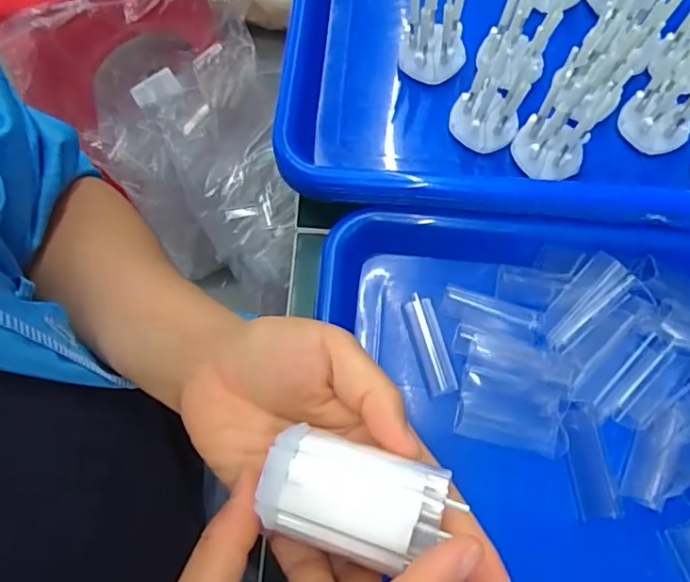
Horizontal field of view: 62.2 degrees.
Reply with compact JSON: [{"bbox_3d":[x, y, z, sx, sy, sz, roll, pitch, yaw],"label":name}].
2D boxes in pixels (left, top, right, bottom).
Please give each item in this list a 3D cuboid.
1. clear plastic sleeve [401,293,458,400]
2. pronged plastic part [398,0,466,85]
[{"bbox_3d":[0.046,0.030,0.312,0.017,0.004,0.055,-13,72,-5],"label":"clear plastic sleeve"},{"bbox_3d":[0.052,-0.152,0.316,0.037,0.072,0.034,16,72,4],"label":"pronged plastic part"}]

